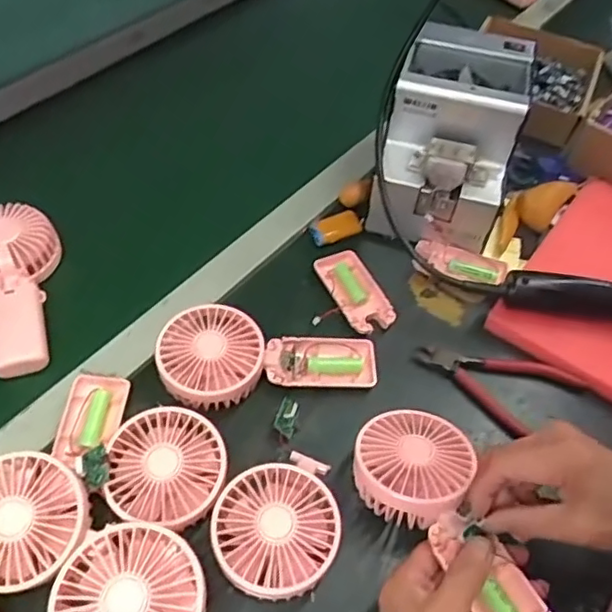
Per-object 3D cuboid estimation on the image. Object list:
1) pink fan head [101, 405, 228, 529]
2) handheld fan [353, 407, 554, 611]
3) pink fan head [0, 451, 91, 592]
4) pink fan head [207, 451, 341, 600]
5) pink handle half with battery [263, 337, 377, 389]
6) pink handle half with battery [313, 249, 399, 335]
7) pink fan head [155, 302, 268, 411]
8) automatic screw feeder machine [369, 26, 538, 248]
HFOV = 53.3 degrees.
[{"bbox_3d":[-0.102,0.121,0.458,0.084,0.033,0.087,1,52,-2],"label":"pink fan head"},{"bbox_3d":[0.101,0.149,0.426,0.084,0.033,0.182,-21,53,-18],"label":"handheld fan"},{"bbox_3d":[-0.195,0.145,0.414,0.087,0.029,0.085,15,53,9],"label":"pink fan head"},{"bbox_3d":[-0.022,0.160,0.443,0.090,0.044,0.102,-6,53,-7],"label":"pink fan head"},{"bbox_3d":[0.013,0.046,0.537,0.096,0.025,0.046,-1,52,-3],"label":"pink handle half with battery"},{"bbox_3d":[0.047,-0.014,0.602,0.048,0.017,0.099,-20,56,-17],"label":"pink handle half with battery"},{"bbox_3d":[-0.082,0.045,0.521,0.087,0.046,0.085,1,52,-2],"label":"pink fan head"},{"bbox_3d":[0.146,-0.162,0.633,0.126,0.163,0.176,15,53,9],"label":"automatic screw feeder machine"}]

